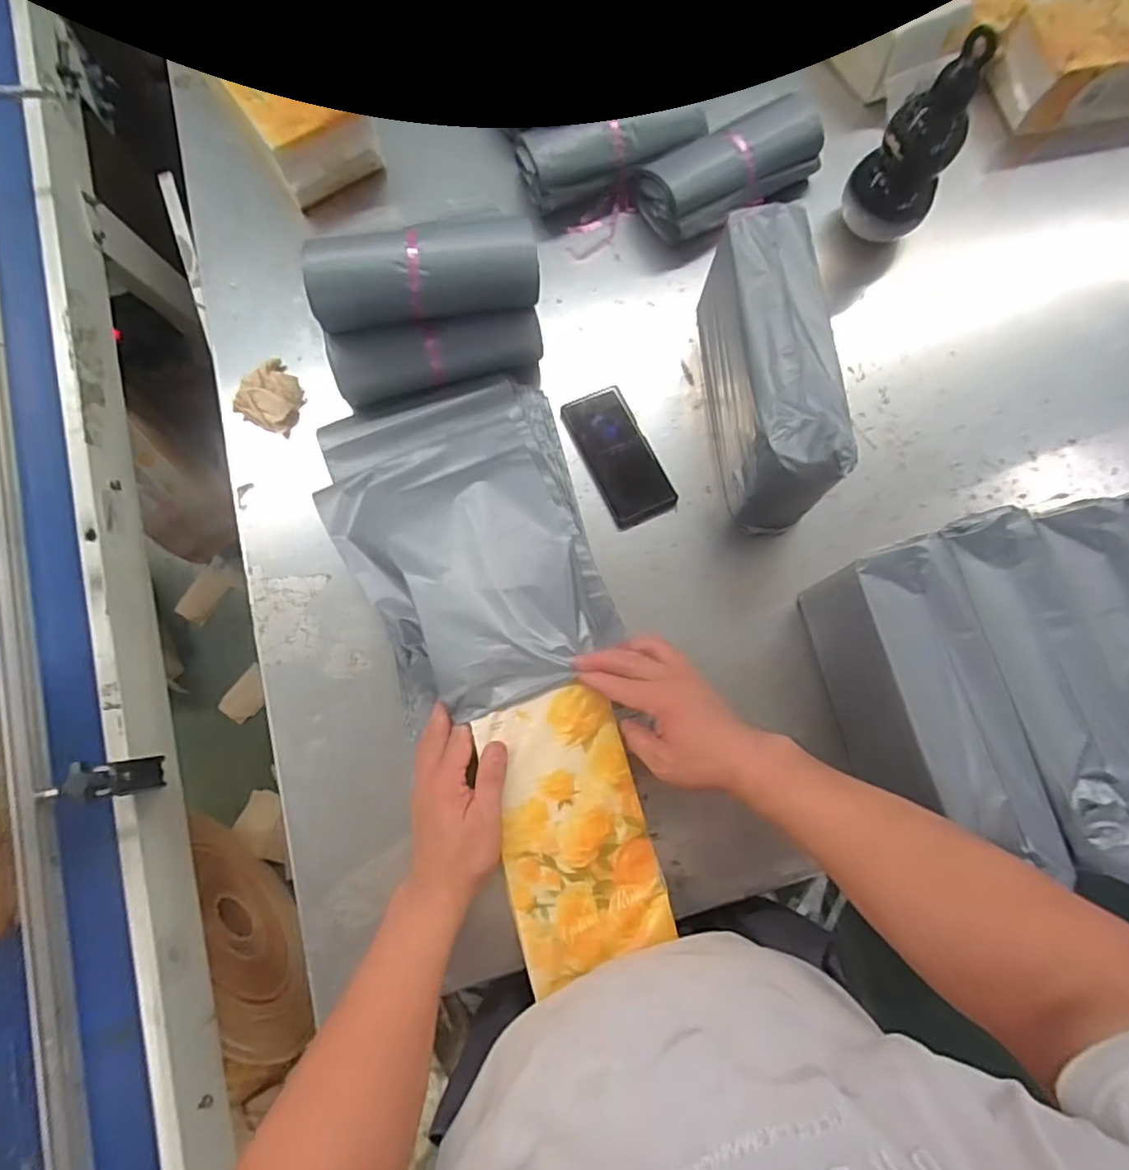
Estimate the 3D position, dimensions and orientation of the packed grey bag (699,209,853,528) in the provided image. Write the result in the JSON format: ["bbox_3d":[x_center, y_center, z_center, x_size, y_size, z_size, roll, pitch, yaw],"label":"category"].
[{"bbox_3d":[0.223,-0.231,0.668,0.090,0.150,0.310,-4,76,-3],"label":"packed grey bag"}]

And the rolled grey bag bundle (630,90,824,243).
[{"bbox_3d":[0.217,-0.536,0.801,0.248,0.075,0.116,-26,78,-8],"label":"rolled grey bag bundle"}]

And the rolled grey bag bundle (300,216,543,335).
[{"bbox_3d":[-0.151,-0.330,0.657,0.248,0.068,0.074,-6,76,-3],"label":"rolled grey bag bundle"}]

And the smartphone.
[{"bbox_3d":[0.063,-0.149,0.714,0.077,0.016,0.162,-26,81,1],"label":"smartphone"}]

